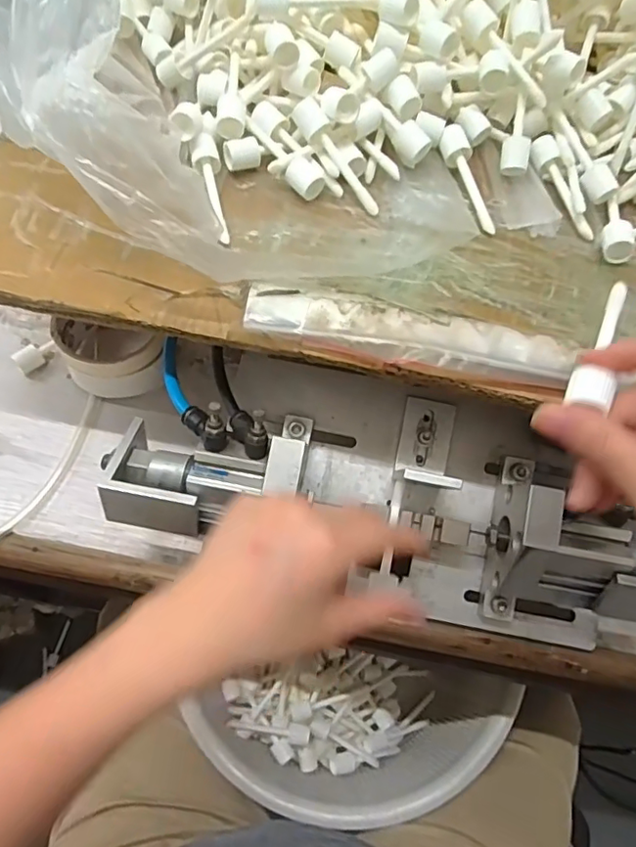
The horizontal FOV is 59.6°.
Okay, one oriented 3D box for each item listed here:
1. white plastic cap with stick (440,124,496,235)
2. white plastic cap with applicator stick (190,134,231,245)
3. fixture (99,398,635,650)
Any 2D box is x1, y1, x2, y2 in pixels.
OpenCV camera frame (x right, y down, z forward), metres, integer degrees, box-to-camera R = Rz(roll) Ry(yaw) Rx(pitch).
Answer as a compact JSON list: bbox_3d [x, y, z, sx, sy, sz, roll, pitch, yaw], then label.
[{"bbox_3d":[0.100,-0.162,0.365,0.022,0.015,0.079,-10,66,-7],"label":"white plastic cap with stick"},{"bbox_3d":[-0.067,-0.151,0.357,0.018,0.019,0.084,-12,67,-8],"label":"white plastic cap with applicator stick"},{"bbox_3d":[0.041,0.044,0.380,0.336,0.104,0.134,14,66,4],"label":"fixture"}]

